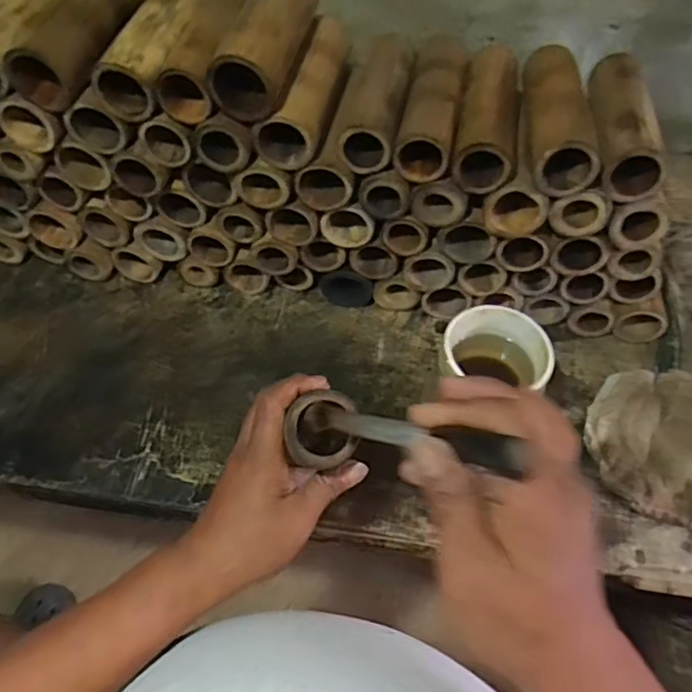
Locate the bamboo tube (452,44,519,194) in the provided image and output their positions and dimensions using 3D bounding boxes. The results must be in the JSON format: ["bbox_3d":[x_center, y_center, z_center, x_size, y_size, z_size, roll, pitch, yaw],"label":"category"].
[{"bbox_3d":[0.136,-0.218,0.573,0.055,0.048,0.179,10,54,6],"label":"bamboo tube"}]

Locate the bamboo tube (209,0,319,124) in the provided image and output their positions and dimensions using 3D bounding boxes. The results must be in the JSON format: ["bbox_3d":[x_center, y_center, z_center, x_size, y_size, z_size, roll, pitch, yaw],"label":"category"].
[{"bbox_3d":[-0.068,-0.267,0.529,0.055,0.063,0.155,11,54,7],"label":"bamboo tube"}]

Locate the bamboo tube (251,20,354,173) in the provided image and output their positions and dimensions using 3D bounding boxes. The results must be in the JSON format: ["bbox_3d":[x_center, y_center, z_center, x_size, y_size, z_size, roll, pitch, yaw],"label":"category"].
[{"bbox_3d":[-0.035,-0.244,0.578,0.056,0.057,0.173,12,54,8],"label":"bamboo tube"}]

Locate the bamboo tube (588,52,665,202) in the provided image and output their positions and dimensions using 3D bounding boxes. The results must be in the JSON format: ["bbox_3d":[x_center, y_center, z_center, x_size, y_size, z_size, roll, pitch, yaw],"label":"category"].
[{"bbox_3d":[0.251,-0.202,0.556,0.054,0.059,0.148,3,53,2],"label":"bamboo tube"}]

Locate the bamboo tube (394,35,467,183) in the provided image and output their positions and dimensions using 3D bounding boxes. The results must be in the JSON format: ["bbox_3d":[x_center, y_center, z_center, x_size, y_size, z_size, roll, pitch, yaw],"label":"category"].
[{"bbox_3d":[0.085,-0.237,0.582,0.051,0.050,0.187,10,54,6],"label":"bamboo tube"}]

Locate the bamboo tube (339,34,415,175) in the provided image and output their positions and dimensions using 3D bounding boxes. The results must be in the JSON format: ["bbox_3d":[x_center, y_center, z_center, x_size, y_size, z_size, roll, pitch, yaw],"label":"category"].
[{"bbox_3d":[0.032,-0.238,0.583,0.051,0.048,0.172,10,54,7],"label":"bamboo tube"}]

